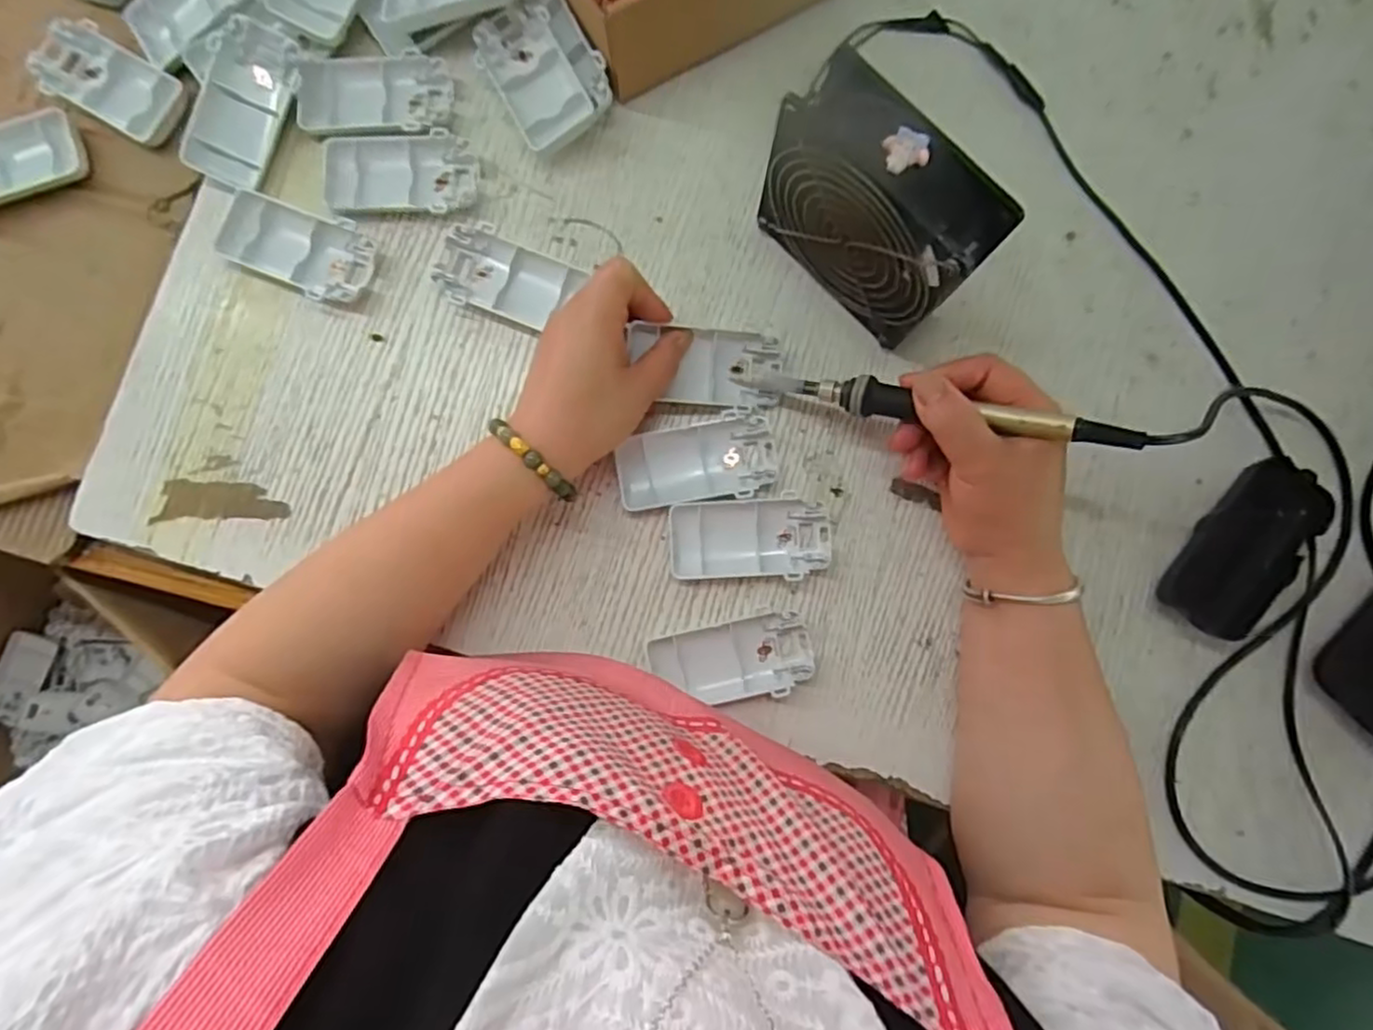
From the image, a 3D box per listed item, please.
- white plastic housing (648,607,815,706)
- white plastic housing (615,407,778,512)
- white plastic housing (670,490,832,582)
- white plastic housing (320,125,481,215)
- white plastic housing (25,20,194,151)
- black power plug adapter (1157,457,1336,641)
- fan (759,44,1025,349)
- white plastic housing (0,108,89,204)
[{"bbox_3d":[0.028,0.087,0.412,0.092,0.014,0.048,-16,86,-1],"label":"white plastic housing"},{"bbox_3d":[0.006,-0.031,0.419,0.094,0.014,0.049,-15,86,-1],"label":"white plastic housing"},{"bbox_3d":[0.038,0.014,0.417,0.094,0.015,0.047,1,86,0],"label":"white plastic housing"},{"bbox_3d":[-0.177,-0.211,0.430,0.092,0.012,0.048,-1,86,0],"label":"white plastic housing"},{"bbox_3d":[-0.360,-0.270,0.436,0.100,0.015,0.048,32,87,2],"label":"white plastic housing"},{"bbox_3d":[0.325,0.021,0.407,0.055,0.027,0.104,37,87,3],"label":"black power plug adapter"},{"bbox_3d":[0.099,-0.160,0.373,0.043,0.124,0.118,-44,87,-3],"label":"fan"},{"bbox_3d":[-0.425,-0.220,0.434,0.093,0.016,0.045,-17,86,-1],"label":"white plastic housing"}]

